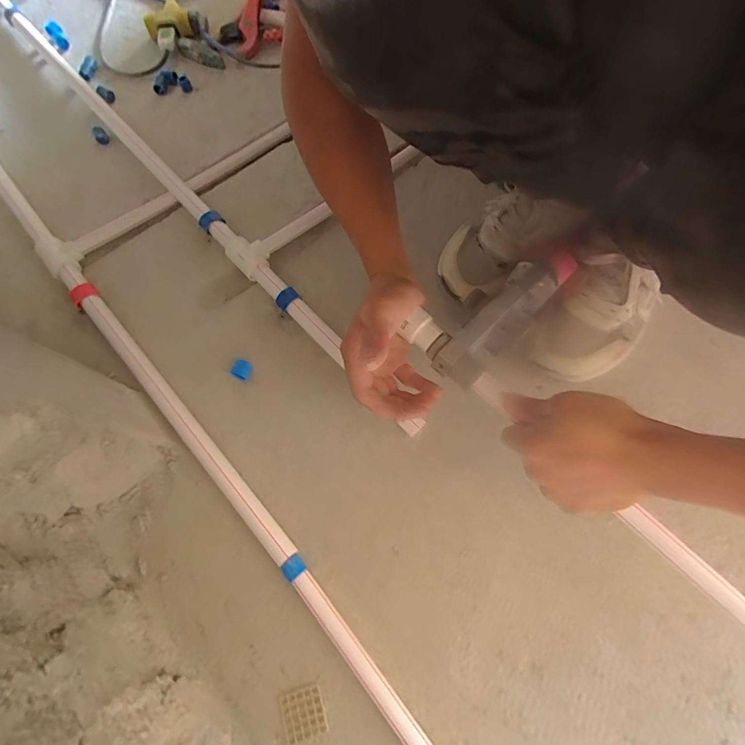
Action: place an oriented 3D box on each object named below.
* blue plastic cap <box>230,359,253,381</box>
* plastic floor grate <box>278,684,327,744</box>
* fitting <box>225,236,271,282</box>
[{"bbox_3d":[-0.169,-0.003,0.502,0.020,0.020,0.024,30,73,12],"label":"blue plastic cap"},{"bbox_3d":[-0.068,0.333,0.377,0.041,0.004,0.040,-18,70,-5],"label":"plastic floor grate"},{"bbox_3d":[-0.172,-0.161,0.555,0.049,0.033,0.071,-42,74,-13],"label":"fitting"}]

